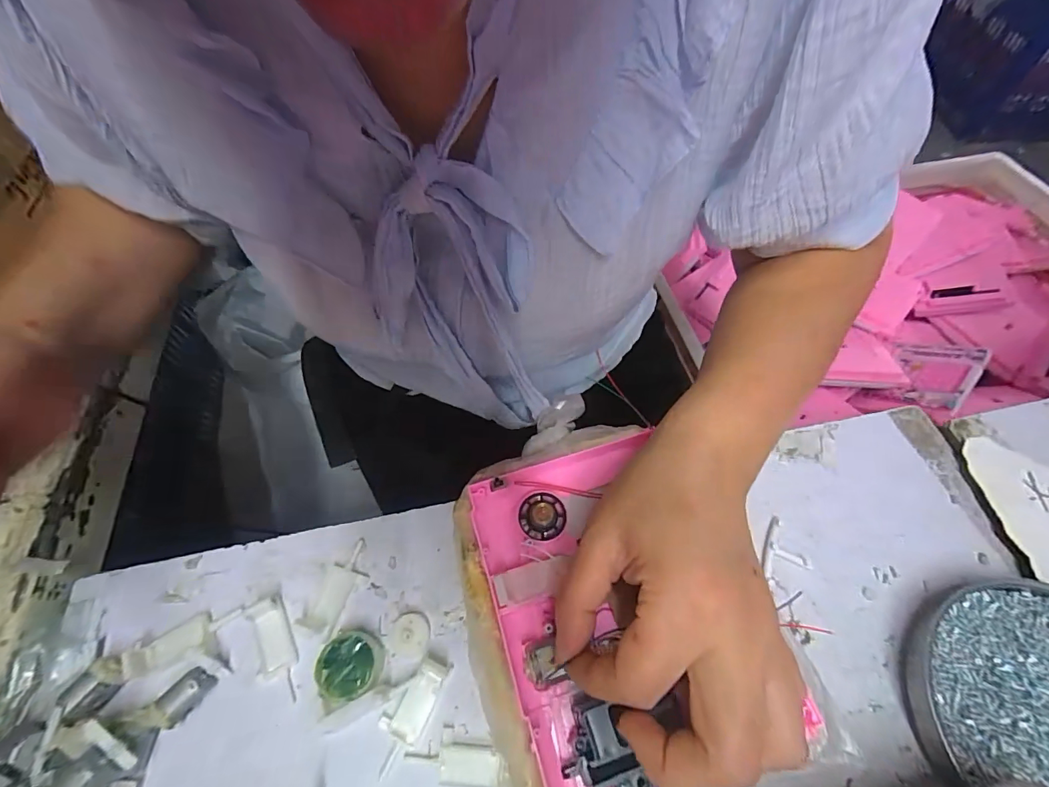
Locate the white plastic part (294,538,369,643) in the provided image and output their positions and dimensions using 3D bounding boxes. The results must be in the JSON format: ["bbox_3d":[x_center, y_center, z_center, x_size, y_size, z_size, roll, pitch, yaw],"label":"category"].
[{"bbox_3d":[-0.116,0.120,0.276,0.023,0.012,0.056,21,61,15],"label":"white plastic part"}]

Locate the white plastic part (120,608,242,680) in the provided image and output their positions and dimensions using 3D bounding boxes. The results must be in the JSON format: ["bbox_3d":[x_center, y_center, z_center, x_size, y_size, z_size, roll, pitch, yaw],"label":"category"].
[{"bbox_3d":[-0.202,0.143,0.259,0.057,0.010,0.019,-23,60,-12],"label":"white plastic part"}]

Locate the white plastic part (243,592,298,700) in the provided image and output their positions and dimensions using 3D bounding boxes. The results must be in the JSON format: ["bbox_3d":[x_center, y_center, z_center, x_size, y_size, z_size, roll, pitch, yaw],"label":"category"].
[{"bbox_3d":[-0.150,0.148,0.257,0.021,0.014,0.059,-26,61,-13],"label":"white plastic part"}]

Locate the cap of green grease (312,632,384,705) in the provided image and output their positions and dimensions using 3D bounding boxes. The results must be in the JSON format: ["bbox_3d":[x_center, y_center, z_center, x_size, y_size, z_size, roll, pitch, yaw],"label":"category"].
[{"bbox_3d":[-0.099,0.154,0.251,0.032,0.017,0.033,-1,58,2],"label":"cap of green grease"}]

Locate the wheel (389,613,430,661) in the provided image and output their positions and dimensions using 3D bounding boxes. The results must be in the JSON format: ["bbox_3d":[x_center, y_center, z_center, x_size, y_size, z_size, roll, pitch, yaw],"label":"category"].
[{"bbox_3d":[-0.069,0.144,0.262,0.024,0.006,0.024,-3,58,0],"label":"wheel"}]

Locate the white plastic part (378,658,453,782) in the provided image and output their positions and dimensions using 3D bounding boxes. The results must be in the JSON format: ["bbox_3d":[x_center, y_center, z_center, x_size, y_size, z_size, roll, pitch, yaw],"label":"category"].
[{"bbox_3d":[-0.064,0.176,0.243,0.023,0.006,0.056,21,61,15],"label":"white plastic part"}]

